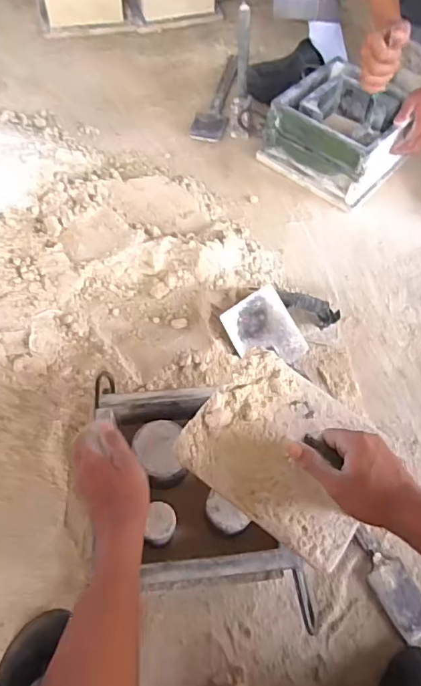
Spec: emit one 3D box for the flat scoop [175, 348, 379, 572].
[{"bbox_3d":[0.086,0.113,0.543,0.198,0.041,0.166,32,65,14],"label":"flat scoop"}]

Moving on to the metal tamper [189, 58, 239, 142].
[{"bbox_3d":[0.018,-0.588,1.190,0.079,0.025,0.294,12,62,4],"label":"metal tamper"}]

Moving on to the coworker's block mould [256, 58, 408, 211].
[{"bbox_3d":[0.272,-0.433,1.044,0.243,0.152,0.237,41,68,18],"label":"coworker's block mould"}]

